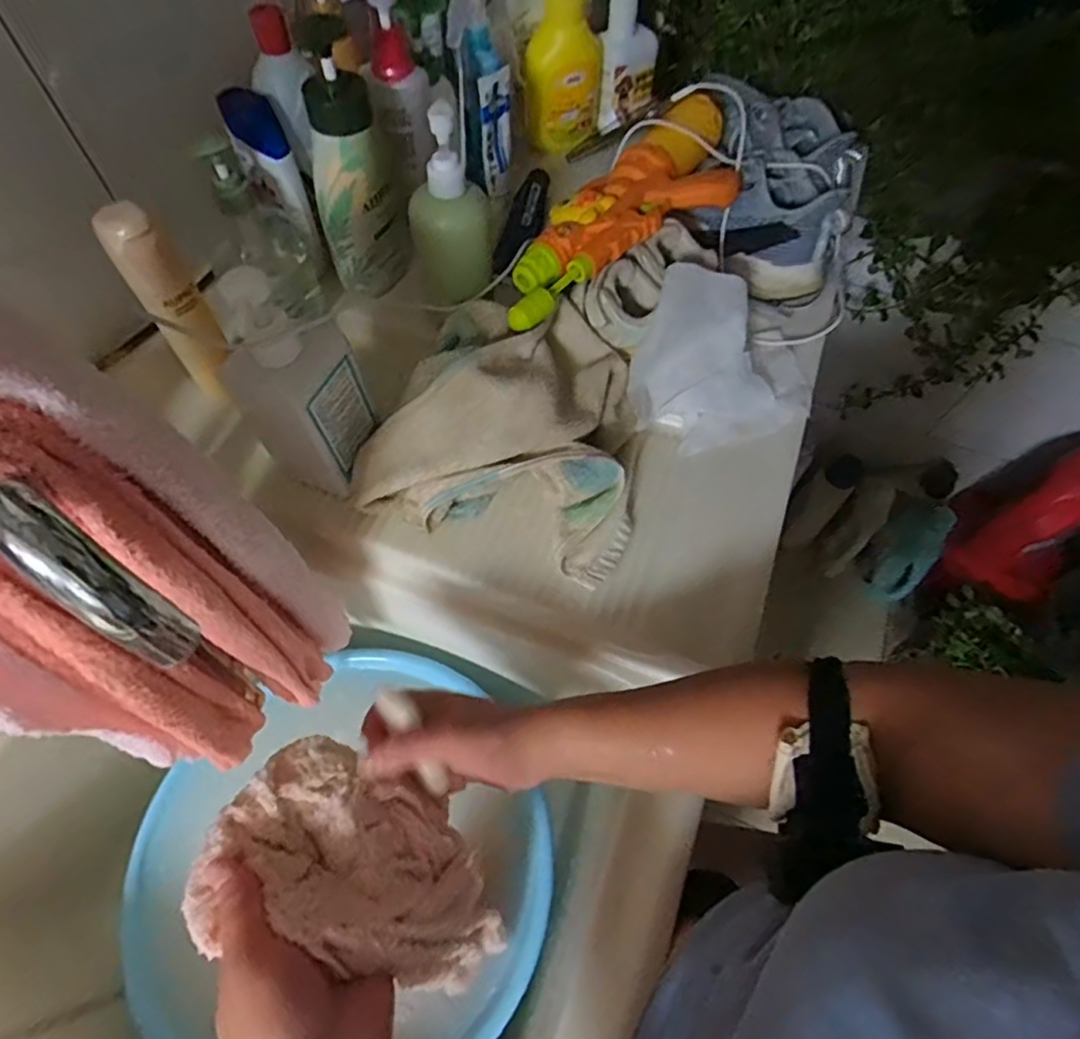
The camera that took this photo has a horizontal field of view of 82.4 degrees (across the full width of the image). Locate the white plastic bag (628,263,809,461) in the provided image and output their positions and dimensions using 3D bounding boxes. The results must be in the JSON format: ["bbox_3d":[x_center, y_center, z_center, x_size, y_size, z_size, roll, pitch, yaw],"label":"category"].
[{"bbox_3d":[0.161,-0.128,0.541,0.153,0.083,0.121,23,63,10],"label":"white plastic bag"}]

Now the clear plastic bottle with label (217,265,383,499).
[{"bbox_3d":[-0.183,-0.100,0.470,0.080,0.177,0.067,22,63,10],"label":"clear plastic bottle with label"}]

